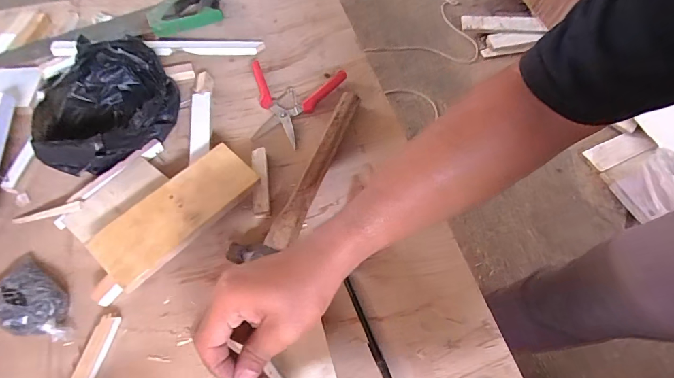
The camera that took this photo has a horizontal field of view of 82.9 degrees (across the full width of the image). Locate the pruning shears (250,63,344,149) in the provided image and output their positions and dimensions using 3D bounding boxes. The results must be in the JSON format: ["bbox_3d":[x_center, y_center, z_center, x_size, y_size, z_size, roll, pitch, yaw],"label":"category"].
[{"bbox_3d":[-0.073,-0.137,0.602,0.150,0.028,0.142,8,60,3],"label":"pruning shears"}]

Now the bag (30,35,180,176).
[{"bbox_3d":[-0.329,-0.120,0.545,0.192,0.095,0.164,-28,64,-17],"label":"bag"}]

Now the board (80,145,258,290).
[{"bbox_3d":[-0.201,0.023,0.479,0.086,0.008,0.202,42,67,11],"label":"board"}]

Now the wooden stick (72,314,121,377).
[{"bbox_3d":[-0.269,0.199,0.408,0.024,0.007,0.123,9,60,4],"label":"wooden stick"}]

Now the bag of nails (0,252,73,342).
[{"bbox_3d":[-0.356,0.129,0.437,0.129,0.027,0.065,33,64,17],"label":"bag of nails"}]

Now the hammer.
[{"bbox_3d":[-0.035,-0.020,0.530,0.077,0.031,0.304,27,63,13],"label":"hammer"}]

